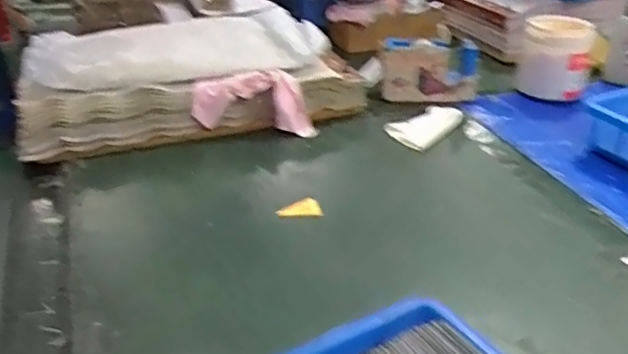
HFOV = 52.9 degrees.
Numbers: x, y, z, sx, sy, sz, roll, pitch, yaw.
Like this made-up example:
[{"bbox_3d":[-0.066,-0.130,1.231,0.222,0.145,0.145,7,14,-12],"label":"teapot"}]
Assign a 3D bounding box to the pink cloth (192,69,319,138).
[{"bbox_3d":[-0.080,-0.094,0.807,0.152,0.065,0.070,-10,32,-17],"label":"pink cloth"}]

